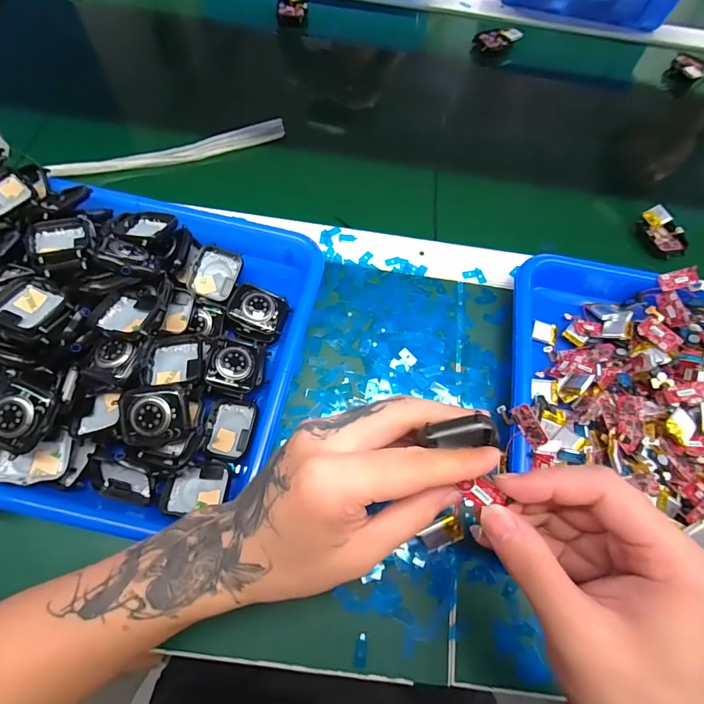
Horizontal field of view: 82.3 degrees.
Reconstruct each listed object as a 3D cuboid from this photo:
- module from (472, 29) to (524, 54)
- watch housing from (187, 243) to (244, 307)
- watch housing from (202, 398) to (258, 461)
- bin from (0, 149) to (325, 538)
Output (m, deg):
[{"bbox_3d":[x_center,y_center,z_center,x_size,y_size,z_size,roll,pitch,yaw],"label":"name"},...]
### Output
[{"bbox_3d":[0.186,-0.404,0.517,0.054,0.015,0.029,-21,69,-12],"label":"module"},{"bbox_3d":[-0.110,-0.063,0.328,0.038,0.015,0.045,17,67,4],"label":"watch housing"},{"bbox_3d":[-0.089,0.056,0.294,0.034,0.007,0.042,12,67,2],"label":"watch housing"},{"bbox_3d":[-0.202,-0.020,0.294,0.320,0.070,0.246,12,67,2],"label":"bin"}]

